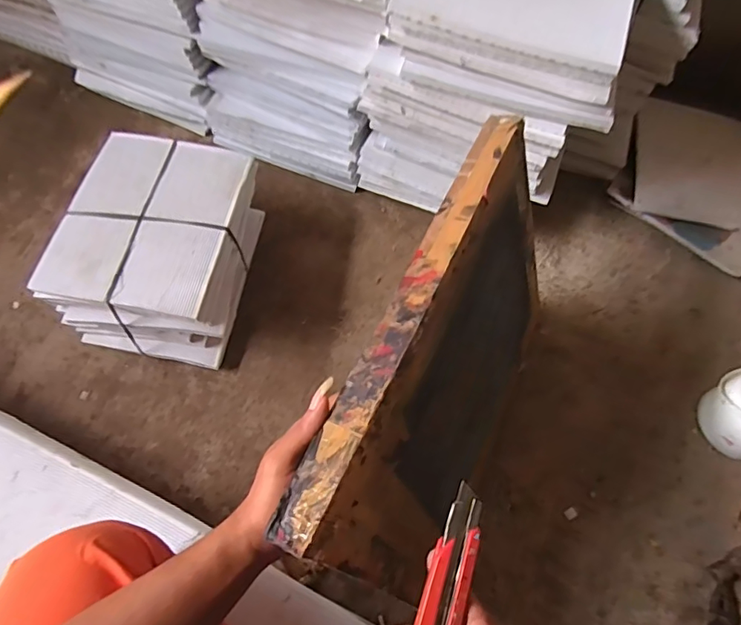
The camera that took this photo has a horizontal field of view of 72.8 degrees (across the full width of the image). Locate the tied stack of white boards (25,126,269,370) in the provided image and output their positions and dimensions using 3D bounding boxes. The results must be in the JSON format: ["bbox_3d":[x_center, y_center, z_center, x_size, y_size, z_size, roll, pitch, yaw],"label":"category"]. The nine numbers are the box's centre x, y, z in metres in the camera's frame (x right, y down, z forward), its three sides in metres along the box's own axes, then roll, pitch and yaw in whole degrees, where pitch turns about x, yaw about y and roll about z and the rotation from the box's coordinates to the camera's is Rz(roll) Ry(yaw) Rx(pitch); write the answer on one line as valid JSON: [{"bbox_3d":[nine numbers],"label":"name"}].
[{"bbox_3d":[-0.295,-0.095,0.716,0.220,0.126,0.287,10,64,1],"label":"tied stack of white boards"}]

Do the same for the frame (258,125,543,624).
[{"bbox_3d":[0.101,0.072,0.546,0.036,0.331,0.436,12,62,32],"label":"frame"}]

